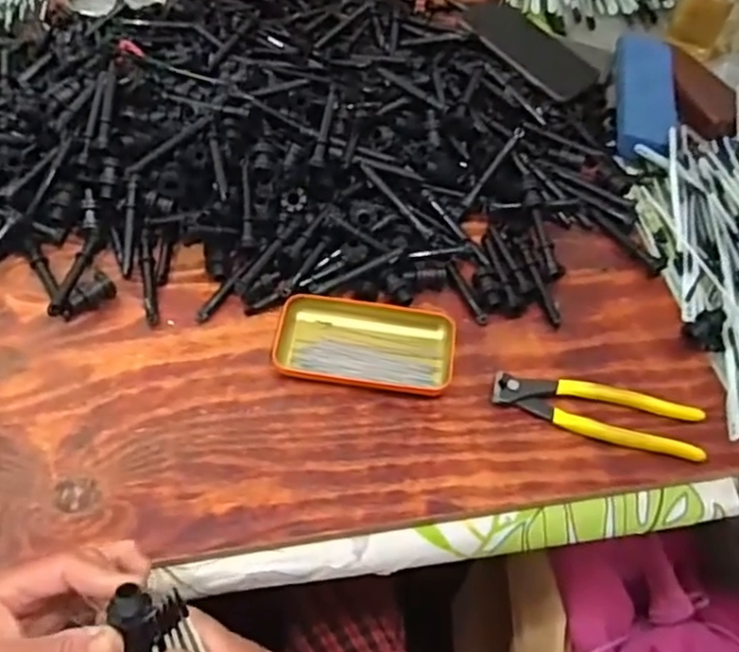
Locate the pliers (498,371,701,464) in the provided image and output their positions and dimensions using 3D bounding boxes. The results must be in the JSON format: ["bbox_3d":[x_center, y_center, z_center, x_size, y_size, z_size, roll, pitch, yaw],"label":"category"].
[{"bbox_3d":[0.180,0.064,0.550,0.161,0.015,0.049,14,55,10],"label":"pliers"}]

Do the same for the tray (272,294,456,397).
[{"bbox_3d":[-0.003,0.013,0.571,0.141,0.018,0.076,6,54,4],"label":"tray"}]

